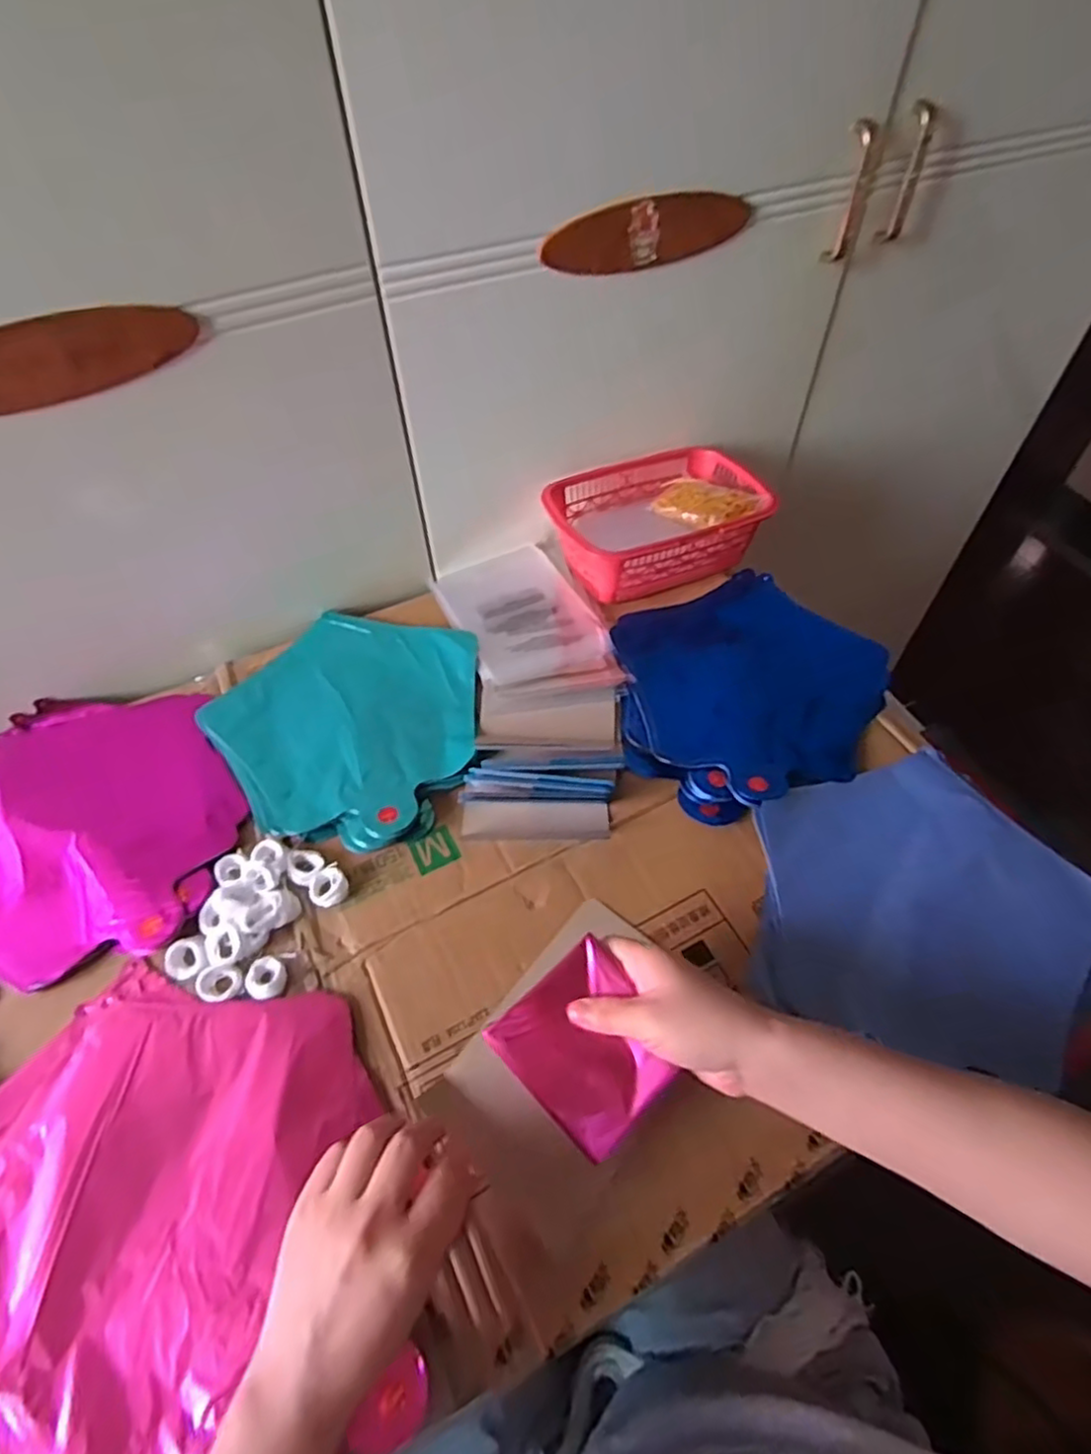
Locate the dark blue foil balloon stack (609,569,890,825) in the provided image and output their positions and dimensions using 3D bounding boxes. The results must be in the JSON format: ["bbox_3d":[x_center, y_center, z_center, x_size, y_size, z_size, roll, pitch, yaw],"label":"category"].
[{"bbox_3d":[0.175,-0.039,0.603,0.239,0.025,0.221,-20,55,-13],"label":"dark blue foil balloon stack"}]

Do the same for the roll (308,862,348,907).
[{"bbox_3d":[-0.157,0.115,0.495,0.027,0.008,0.027,-1,53,1],"label":"roll"}]

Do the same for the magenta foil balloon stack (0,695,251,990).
[{"bbox_3d":[-0.364,0.072,0.539,0.242,0.013,0.242,-1,53,0],"label":"magenta foil balloon stack"}]

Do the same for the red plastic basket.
[{"bbox_3d":[0.108,-0.211,0.705,0.215,0.070,0.147,-20,55,-13],"label":"red plastic basket"}]

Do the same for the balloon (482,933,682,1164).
[{"bbox_3d":[0.026,0.188,0.402,0.083,0.007,0.092,-41,73,-7],"label":"balloon"}]

